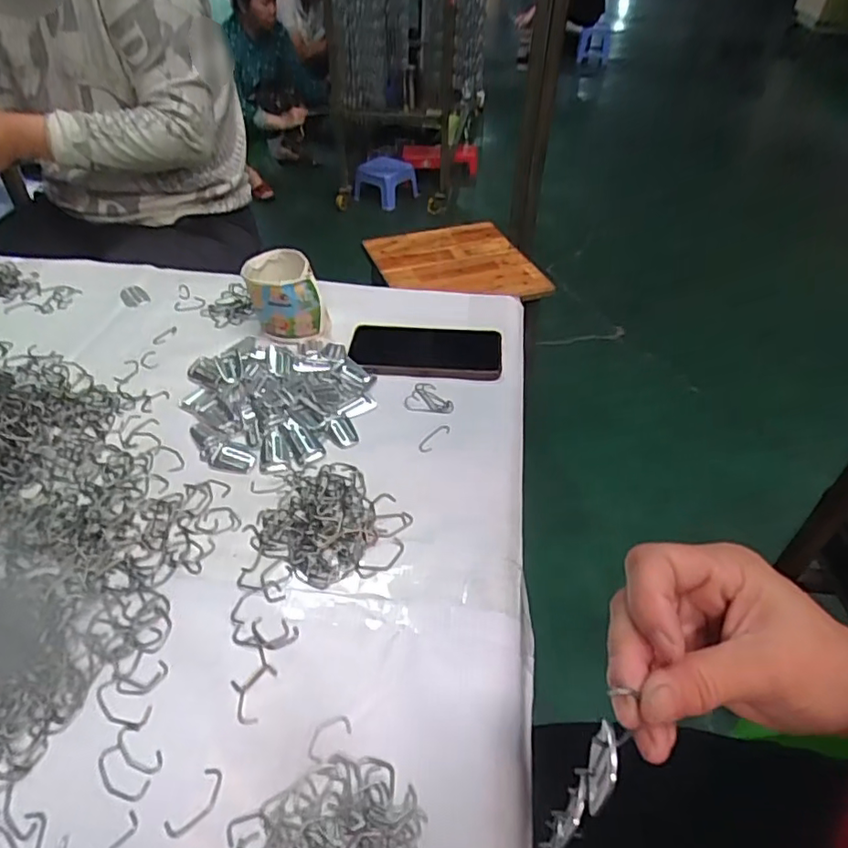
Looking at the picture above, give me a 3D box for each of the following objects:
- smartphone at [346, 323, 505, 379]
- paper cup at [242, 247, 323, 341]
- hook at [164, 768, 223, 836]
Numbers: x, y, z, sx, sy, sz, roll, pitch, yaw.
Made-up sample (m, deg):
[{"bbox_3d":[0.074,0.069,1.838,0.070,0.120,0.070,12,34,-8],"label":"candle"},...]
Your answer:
[{"bbox_3d":[0.001,-0.082,0.652,0.168,0.009,0.087,3,43,3],"label":"smartphone"},{"bbox_3d":[-0.161,-0.148,0.676,0.078,0.068,0.090,-15,45,-16],"label":"paper cup"},{"bbox_3d":[-0.132,0.221,0.343,0.017,0.004,0.038,22,47,21],"label":"hook"}]

